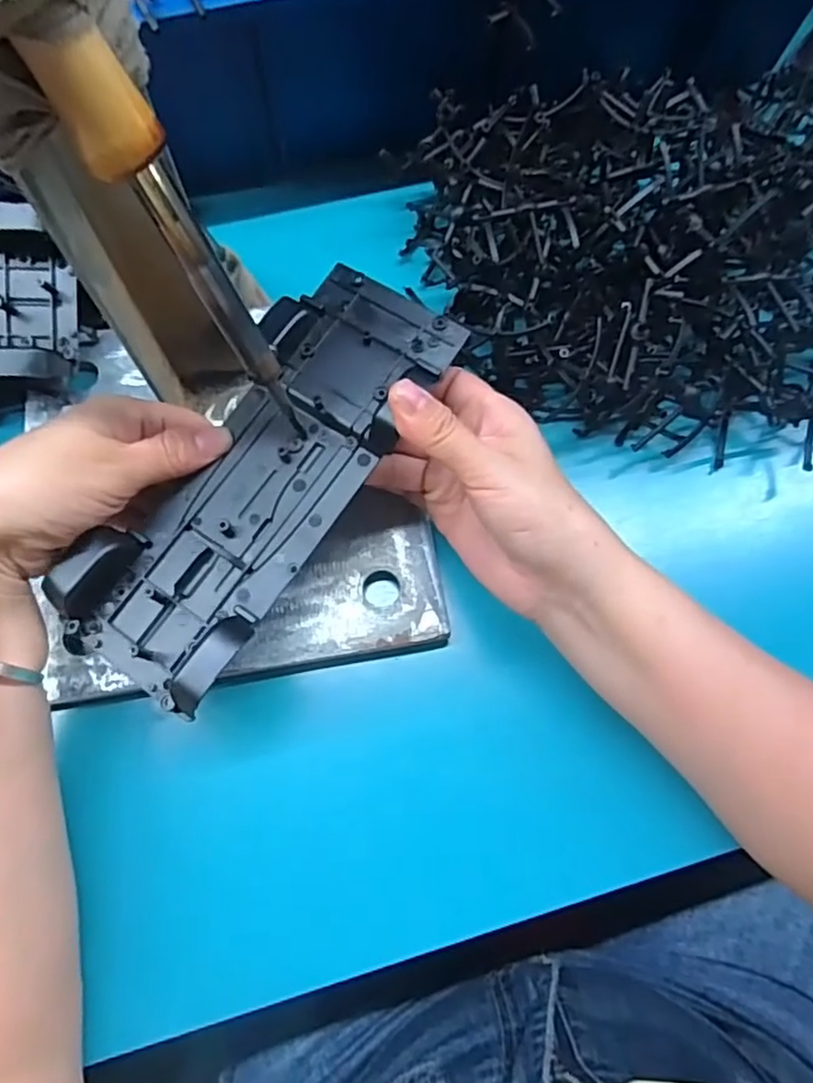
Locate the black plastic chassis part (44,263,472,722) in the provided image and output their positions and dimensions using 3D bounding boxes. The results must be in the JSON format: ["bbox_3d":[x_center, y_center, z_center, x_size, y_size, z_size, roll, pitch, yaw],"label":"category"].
[{"bbox_3d":[-0.057,-0.030,0.267,0.075,0.027,0.192,34,80,8],"label":"black plastic chassis part"}]

